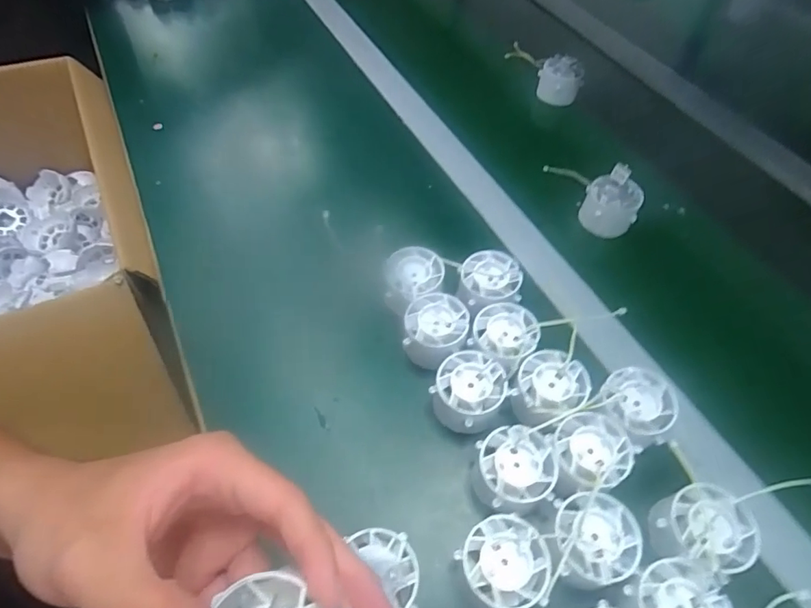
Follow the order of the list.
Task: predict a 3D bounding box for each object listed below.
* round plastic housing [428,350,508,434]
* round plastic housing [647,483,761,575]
[{"bbox_3d":[0.045,0.064,0.361,0.048,0.032,0.052,1,55,-2],"label":"round plastic housing"},{"bbox_3d":[0.182,0.142,0.310,0.054,0.034,0.047,-9,56,-9],"label":"round plastic housing"}]

